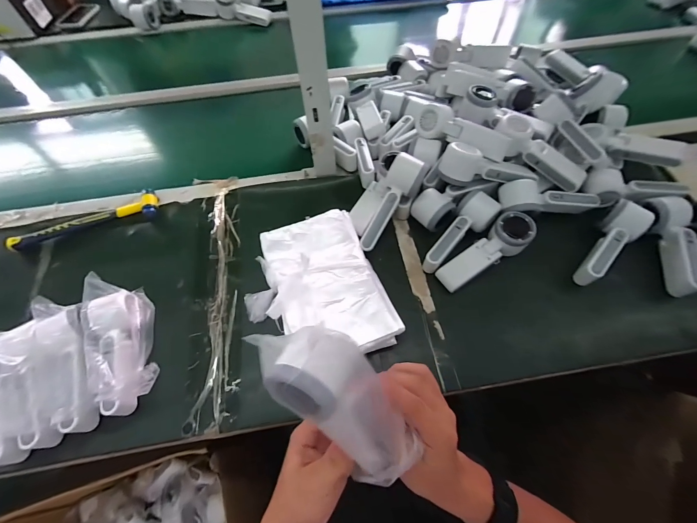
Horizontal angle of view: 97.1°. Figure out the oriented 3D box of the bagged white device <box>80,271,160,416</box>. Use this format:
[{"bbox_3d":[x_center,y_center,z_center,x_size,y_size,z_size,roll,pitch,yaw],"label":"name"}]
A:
[{"bbox_3d":[-0.315,0.111,0.431,0.065,0.076,0.188,-23,63,-8],"label":"bagged white device"}]

